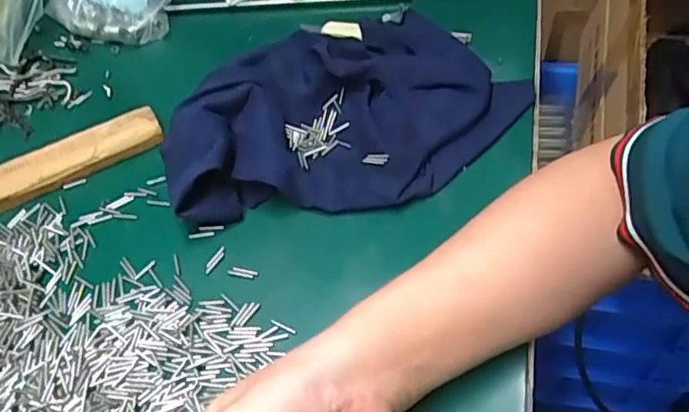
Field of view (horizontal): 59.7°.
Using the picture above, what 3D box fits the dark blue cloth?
[{"bbox_3d":[-0.006,-0.067,0.444,0.259,0.048,0.173,-29,55,-17],"label":"dark blue cloth"}]

